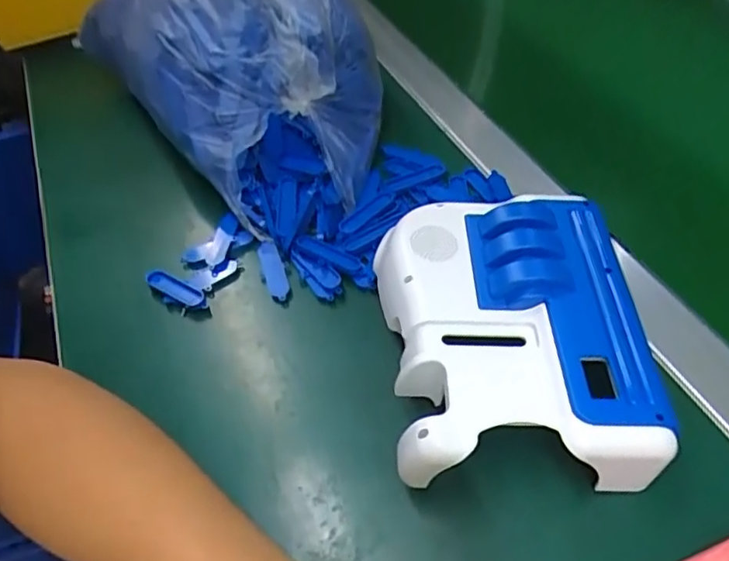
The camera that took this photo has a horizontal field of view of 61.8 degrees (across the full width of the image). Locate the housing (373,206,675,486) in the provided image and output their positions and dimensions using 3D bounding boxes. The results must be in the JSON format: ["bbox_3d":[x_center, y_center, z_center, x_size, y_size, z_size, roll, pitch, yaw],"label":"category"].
[{"bbox_3d":[0.081,0.027,0.346,0.135,0.056,0.168,-6,48,2],"label":"housing"}]

